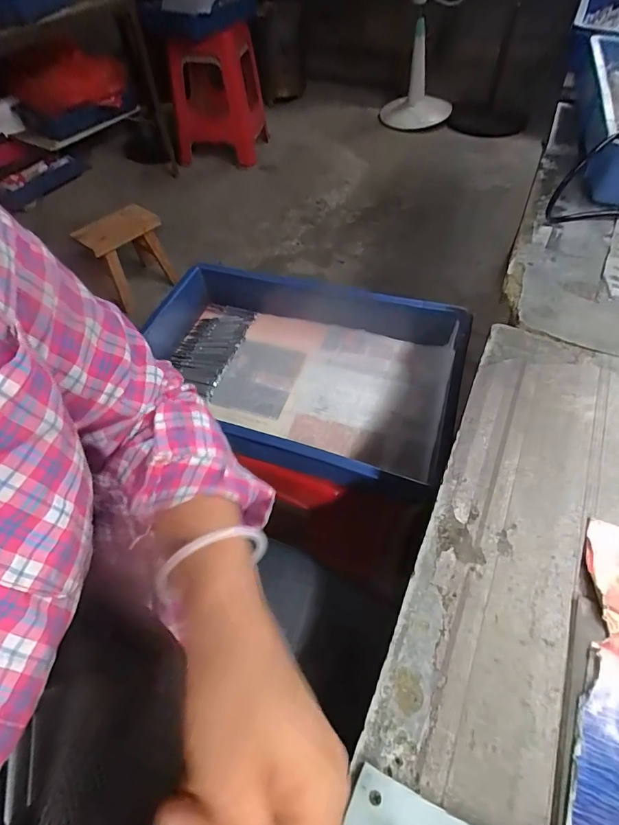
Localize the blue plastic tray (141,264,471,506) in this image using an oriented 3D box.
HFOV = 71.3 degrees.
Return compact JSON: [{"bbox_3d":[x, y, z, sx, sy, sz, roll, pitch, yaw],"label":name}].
[{"bbox_3d":[-0.034,-0.066,0.613,0.444,0.098,0.255,14,55,12],"label":"blue plastic tray"}]

